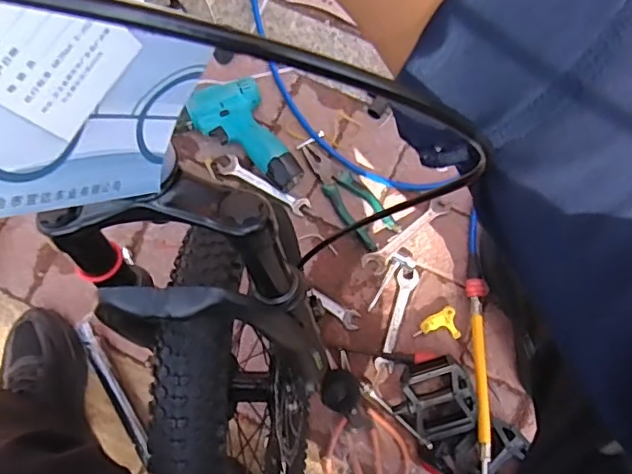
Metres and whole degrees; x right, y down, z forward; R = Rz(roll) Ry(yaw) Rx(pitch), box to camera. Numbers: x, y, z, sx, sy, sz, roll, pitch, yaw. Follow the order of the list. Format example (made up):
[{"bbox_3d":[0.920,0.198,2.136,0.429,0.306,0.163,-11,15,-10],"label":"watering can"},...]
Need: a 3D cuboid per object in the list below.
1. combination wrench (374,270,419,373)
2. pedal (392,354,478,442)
[{"bbox_3d":[0.116,0.118,0.811,0.029,0.013,0.147,16,77,4],"label":"combination wrench"},{"bbox_3d":[0.160,0.220,0.761,0.106,0.029,0.105,-22,94,17],"label":"pedal"}]

